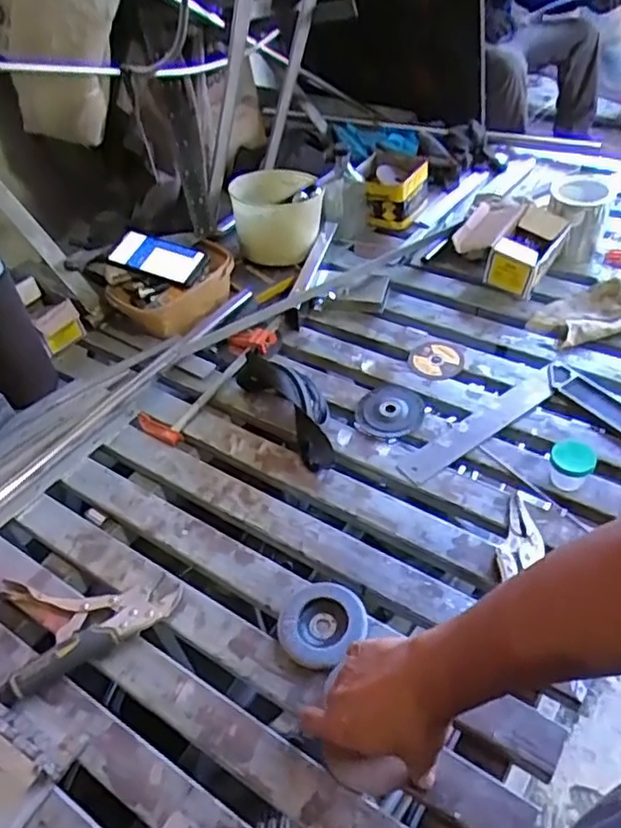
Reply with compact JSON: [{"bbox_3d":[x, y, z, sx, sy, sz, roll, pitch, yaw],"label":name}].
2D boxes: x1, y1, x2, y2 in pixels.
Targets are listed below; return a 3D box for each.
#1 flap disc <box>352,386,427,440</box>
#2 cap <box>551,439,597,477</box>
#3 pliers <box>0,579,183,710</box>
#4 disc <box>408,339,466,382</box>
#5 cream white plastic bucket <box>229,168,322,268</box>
[{"bbox_3d":[0.112,-0.007,0.907,0.093,0.011,0.100,-4,47,4],"label":"flap disc"},{"bbox_3d":[0.316,0.052,0.766,0.051,0.013,0.050,-4,47,4],"label":"cap"},{"bbox_3d":[-0.250,0.233,0.710,0.208,0.028,0.145,-12,47,-4],"label":"pliers"},{"bbox_3d":[0.192,-0.086,0.975,0.083,0.006,0.084,-4,47,4],"label":"disc"},{"bbox_3d":[-0.057,-0.360,1.136,0.152,0.109,0.148,-4,47,4],"label":"cream white plastic bucket"}]

